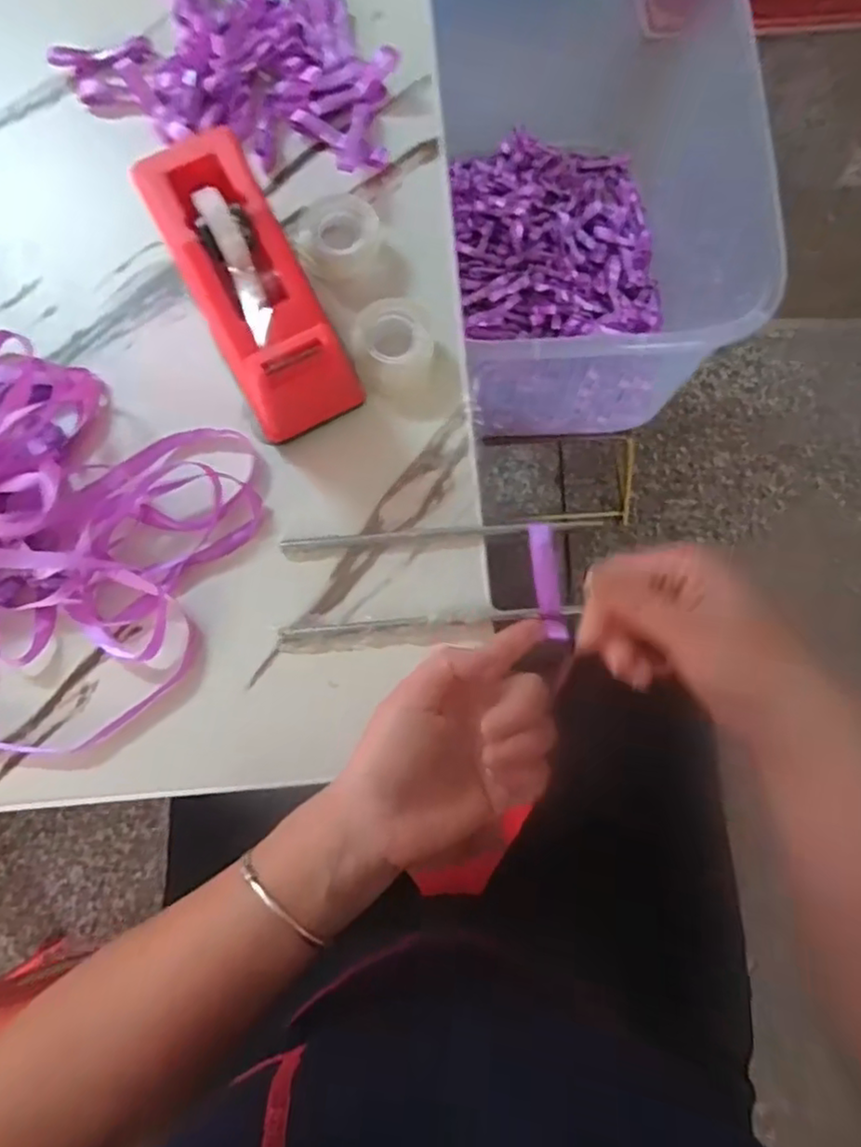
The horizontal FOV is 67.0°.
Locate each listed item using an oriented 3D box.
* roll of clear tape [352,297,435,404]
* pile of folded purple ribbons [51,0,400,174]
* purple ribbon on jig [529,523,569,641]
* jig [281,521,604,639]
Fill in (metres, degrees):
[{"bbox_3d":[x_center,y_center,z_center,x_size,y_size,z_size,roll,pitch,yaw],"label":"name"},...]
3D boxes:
[{"bbox_3d":[-0.022,-0.130,0.377,0.044,0.023,0.050,11,77,2],"label":"roll of clear tape"},{"bbox_3d":[-0.122,-0.337,0.419,0.204,0.025,0.139,17,77,3],"label":"pile of folded purple ribbons"},{"bbox_3d":[0.064,0.004,0.359,0.014,0.004,0.064,-9,83,17],"label":"purple ribbon on jig"},{"bbox_3d":[0.007,0.001,0.361,0.176,0.009,0.054,-5,77,-1],"label":"jig"}]

